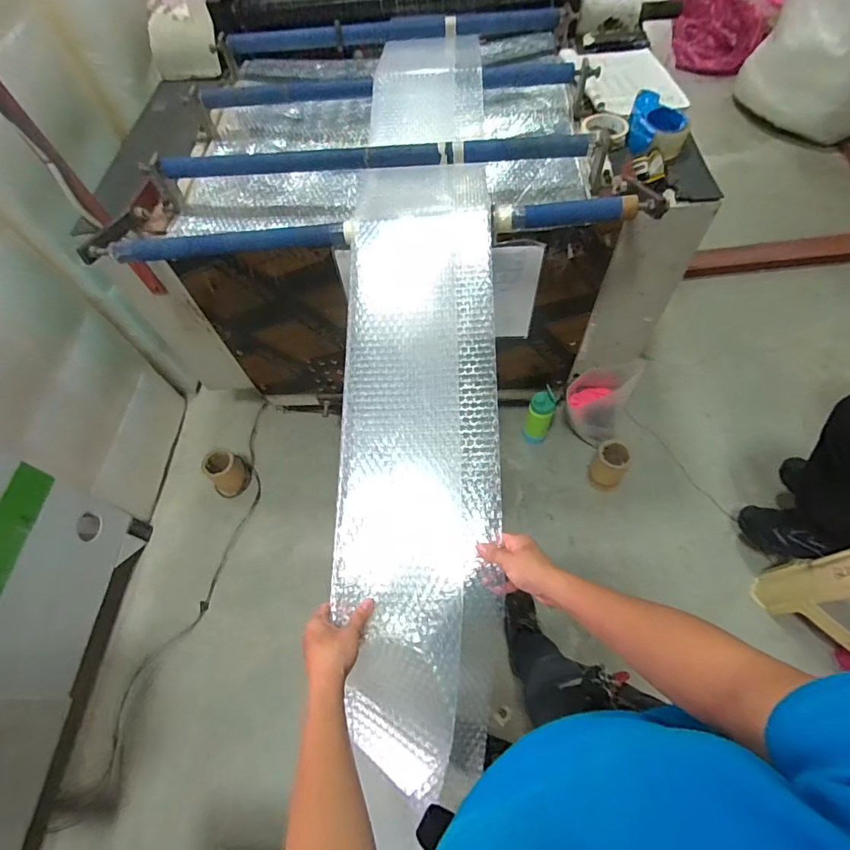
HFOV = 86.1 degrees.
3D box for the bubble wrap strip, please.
[{"bbox_3d":[-0.007,-0.189,0.741,0.228,0.113,1.269,-1,71,4],"label":"bubble wrap strip"}]

